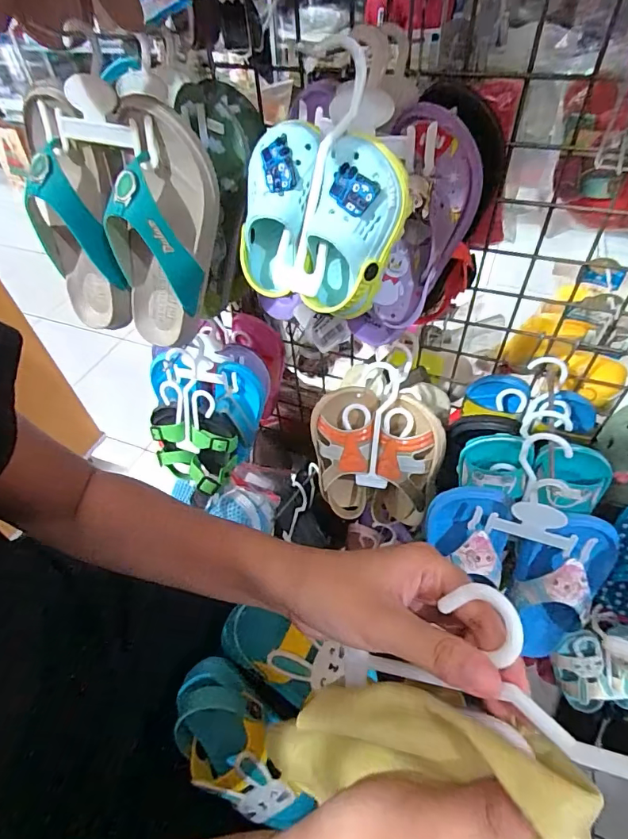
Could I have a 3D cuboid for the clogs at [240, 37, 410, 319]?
[{"bbox_3d":[0.013,-0.167,0.329,0.118,0.163,0.060,25,31,15],"label":"clogs"}]

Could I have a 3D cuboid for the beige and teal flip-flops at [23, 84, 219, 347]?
[{"bbox_3d":[-0.176,-0.180,0.423,0.187,0.206,0.080,14,49,15],"label":"beige and teal flip-flops"}]

